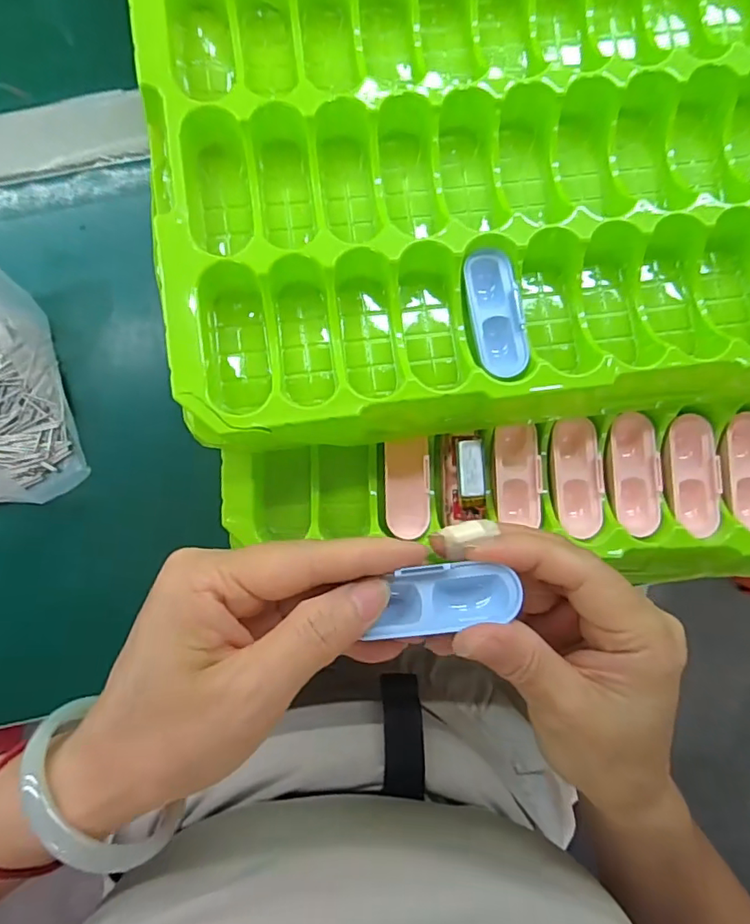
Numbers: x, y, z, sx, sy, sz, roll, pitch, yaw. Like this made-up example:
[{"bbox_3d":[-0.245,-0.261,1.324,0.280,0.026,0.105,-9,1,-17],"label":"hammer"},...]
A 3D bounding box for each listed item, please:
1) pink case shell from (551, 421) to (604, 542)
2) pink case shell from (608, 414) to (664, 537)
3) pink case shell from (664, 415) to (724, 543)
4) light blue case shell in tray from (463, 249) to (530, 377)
[{"bbox_3d":[0.108,0.008,0.279,0.025,0.010,0.062,-1,86,-1],"label":"pink case shell"},{"bbox_3d":[0.139,0.006,0.280,0.026,0.010,0.064,1,86,-1],"label":"pink case shell"},{"bbox_3d":[0.169,0.007,0.279,0.027,0.011,0.063,-1,86,-1],"label":"pink case shell"},{"bbox_3d":[0.059,-0.073,0.258,0.024,0.014,0.063,-12,86,-2],"label":"light blue case shell in tray"}]

